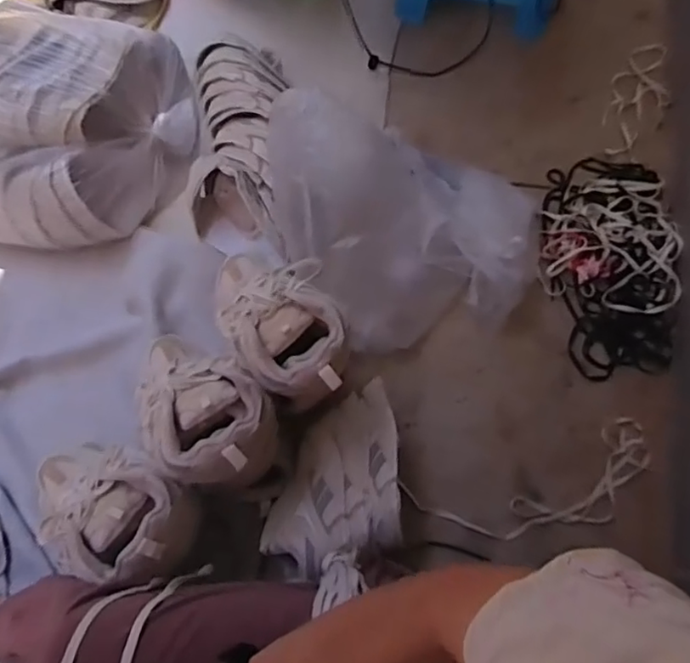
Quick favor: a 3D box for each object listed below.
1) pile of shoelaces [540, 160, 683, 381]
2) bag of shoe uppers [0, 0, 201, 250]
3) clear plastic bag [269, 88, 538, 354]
[{"bbox_3d":[0.461,-0.129,1.023,0.225,0.034,0.434,10,70,4],"label":"pile of shoelaces"},{"bbox_3d":[-0.564,-0.344,1.036,0.547,0.227,0.375,-1,69,0],"label":"bag of shoe uppers"},{"bbox_3d":[0.100,-0.169,0.932,0.413,0.245,0.333,-4,70,-1],"label":"clear plastic bag"}]

